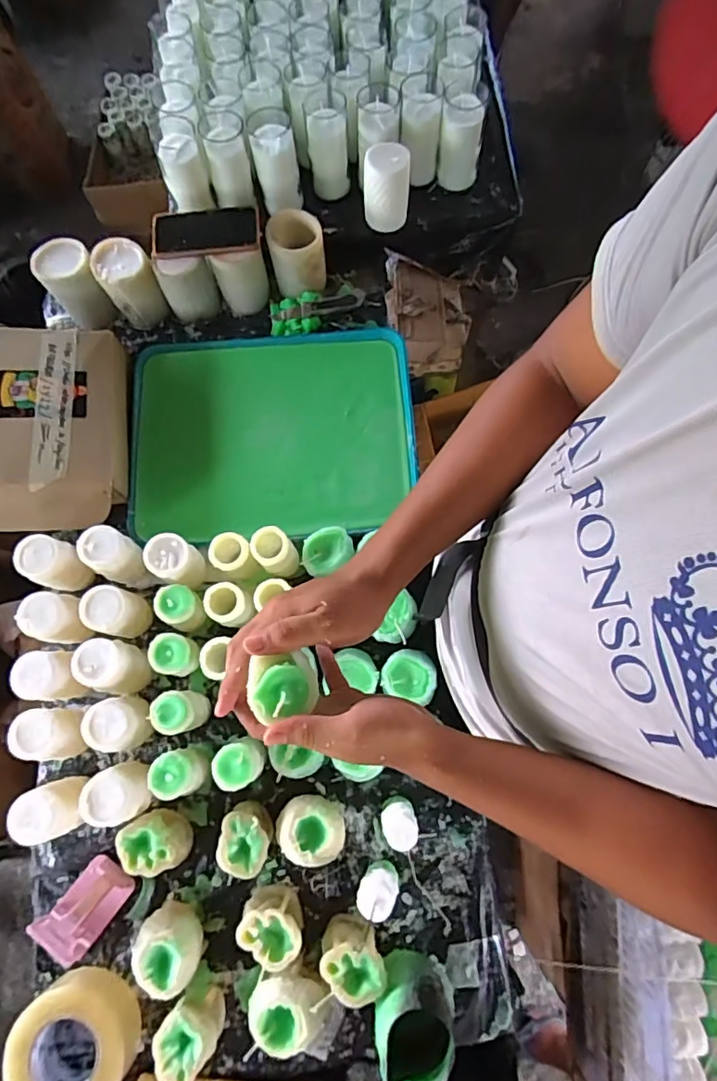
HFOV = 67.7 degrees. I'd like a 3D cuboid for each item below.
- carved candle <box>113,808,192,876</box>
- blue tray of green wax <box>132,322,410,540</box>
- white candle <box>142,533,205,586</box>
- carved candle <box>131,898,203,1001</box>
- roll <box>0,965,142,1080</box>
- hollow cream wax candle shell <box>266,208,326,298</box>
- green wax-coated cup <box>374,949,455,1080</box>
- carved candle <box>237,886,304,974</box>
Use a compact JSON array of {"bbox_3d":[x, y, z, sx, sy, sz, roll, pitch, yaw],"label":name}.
[{"bbox_3d":[-0.250,0.371,0.667,0.068,0.080,0.064,0,75,1],"label":"carved candle"},{"bbox_3d":[-0.136,-0.173,0.842,0.435,0.031,0.331,-3,75,-2],"label":"blue tray of green wax"},{"bbox_3d":[-0.251,0.028,0.737,0.054,0.094,0.057,0,75,1],"label":"white candle"},{"bbox_3d":[-0.219,0.478,0.629,0.074,0.072,0.076,11,75,4],"label":"carved candle"},{"bbox_3d":[-0.330,0.587,0.615,0.132,0.045,0.140,0,75,1],"label":"roll"},{"bbox_3d":[-0.099,-0.458,0.863,0.086,0.097,0.089,-10,75,-2],"label":"hollow cream wax candle shell"},{"bbox_3d":[0.064,0.529,0.596,0.091,0.108,0.084,0,75,1],"label":"green wax-coated cup"},{"bbox_3d":[-0.101,0.454,0.635,0.073,0.075,0.053,34,78,9],"label":"carved candle"}]

